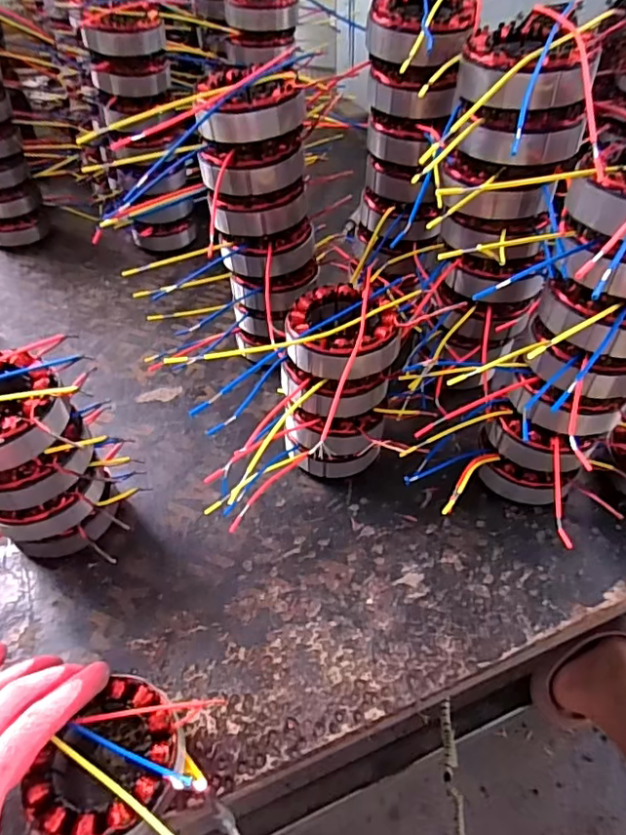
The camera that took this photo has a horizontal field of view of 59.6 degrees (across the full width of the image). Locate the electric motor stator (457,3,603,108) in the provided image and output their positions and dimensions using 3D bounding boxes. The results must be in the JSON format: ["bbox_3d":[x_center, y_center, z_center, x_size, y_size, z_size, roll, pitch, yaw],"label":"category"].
[{"bbox_3d":[0.142,-0.244,0.371,0.086,0.042,0.078,10,49,9],"label":"electric motor stator"}]

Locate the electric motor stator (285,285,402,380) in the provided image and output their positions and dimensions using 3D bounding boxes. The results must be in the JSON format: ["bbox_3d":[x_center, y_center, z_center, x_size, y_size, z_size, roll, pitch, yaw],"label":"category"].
[{"bbox_3d":[0.020,-0.065,0.419,0.087,0.037,0.085,0,48,0],"label":"electric motor stator"}]

